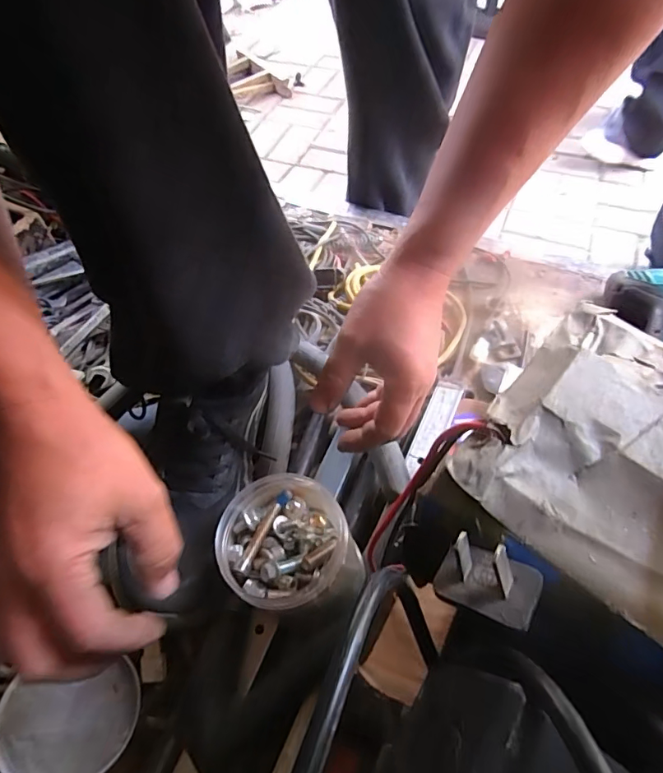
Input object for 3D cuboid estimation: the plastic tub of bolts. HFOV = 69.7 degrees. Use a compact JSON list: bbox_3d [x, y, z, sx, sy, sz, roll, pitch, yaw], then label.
[{"bbox_3d":[-0.032,0.108,0.327,0.080,0.052,0.085,-1,56,1],"label":"plastic tub of bolts"}]

